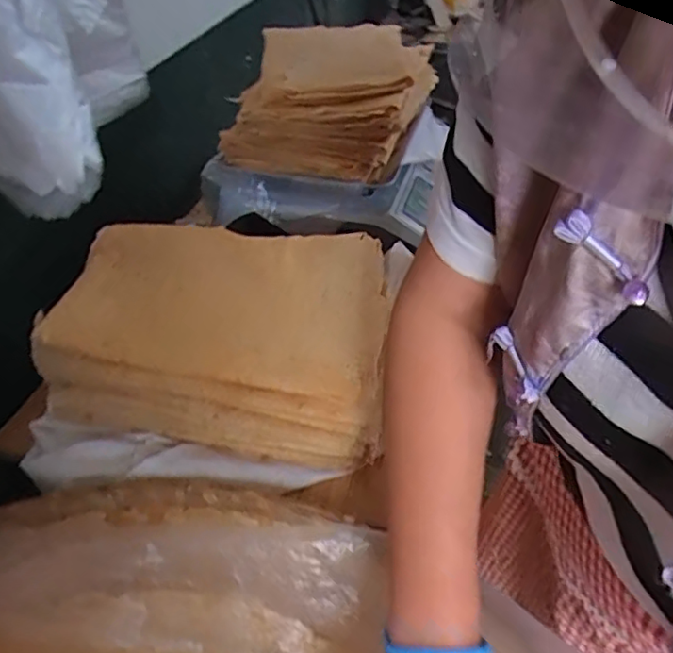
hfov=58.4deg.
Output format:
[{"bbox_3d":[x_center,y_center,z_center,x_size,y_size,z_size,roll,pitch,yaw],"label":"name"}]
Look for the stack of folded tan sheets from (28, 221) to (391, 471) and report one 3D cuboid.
[{"bbox_3d":[-0.100,0.008,0.583,0.288,0.133,0.187,5,41,6],"label":"stack of folded tan sheets"}]

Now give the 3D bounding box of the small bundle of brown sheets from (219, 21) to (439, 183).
[{"bbox_3d":[-0.013,-0.301,0.794,0.238,0.095,0.259,8,41,10],"label":"small bundle of brown sheets"}]

